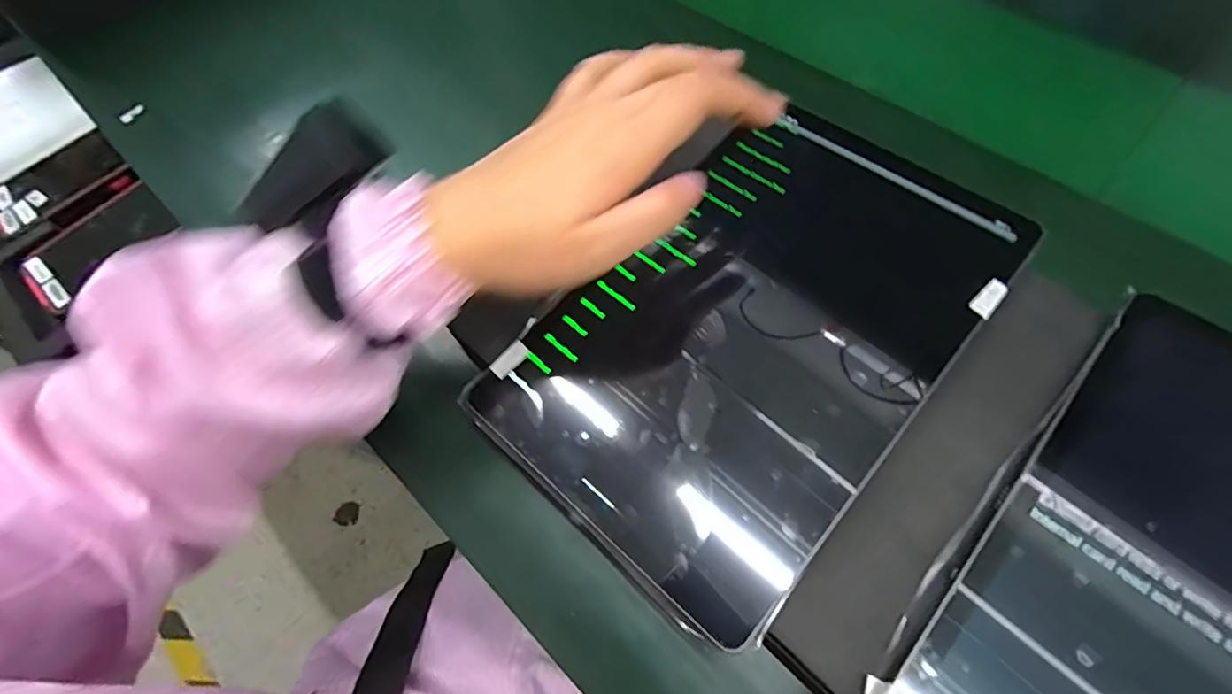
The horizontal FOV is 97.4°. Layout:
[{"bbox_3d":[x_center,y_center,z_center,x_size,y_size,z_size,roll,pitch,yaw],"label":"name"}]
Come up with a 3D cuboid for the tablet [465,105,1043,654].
[{"bbox_3d":[0.068,-0.013,0.267,0.162,0.007,0.249,37,74,23],"label":"tablet"}]

